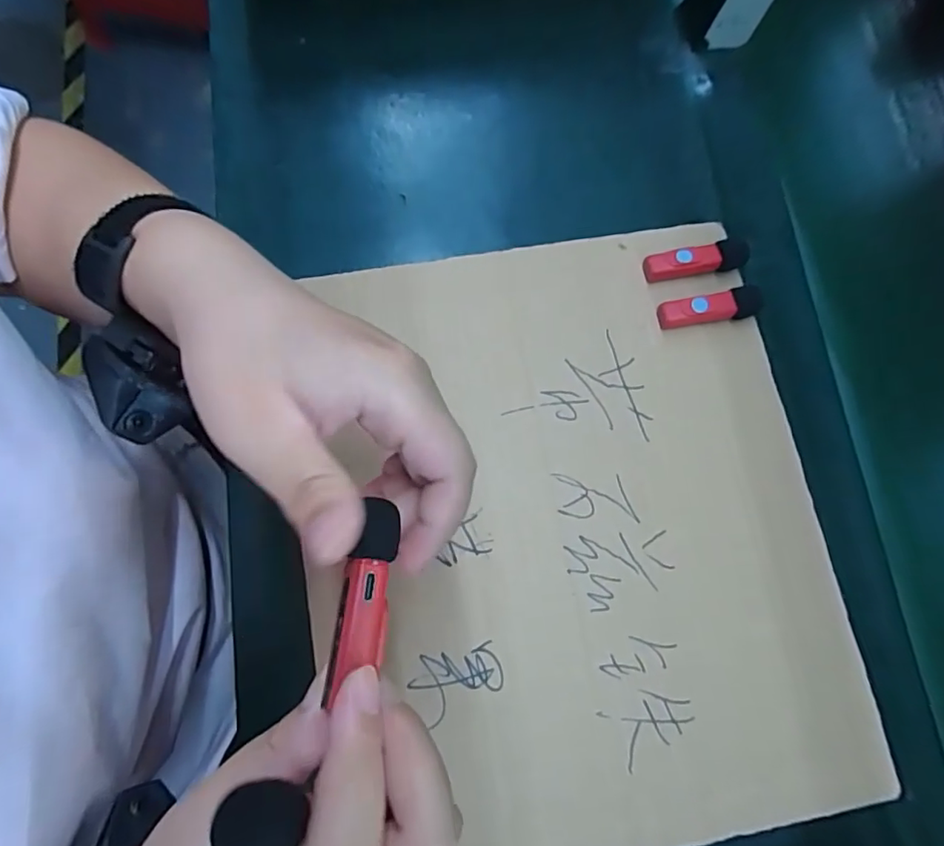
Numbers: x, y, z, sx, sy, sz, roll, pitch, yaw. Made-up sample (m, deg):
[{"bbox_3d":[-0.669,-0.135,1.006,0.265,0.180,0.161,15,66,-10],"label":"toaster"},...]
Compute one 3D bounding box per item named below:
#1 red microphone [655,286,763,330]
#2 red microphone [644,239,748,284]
[{"bbox_3d":[0.149,-0.072,0.344,0.064,0.014,0.017,-7,77,-8],"label":"red microphone"},{"bbox_3d":[0.142,-0.103,0.351,0.064,0.014,0.016,-7,77,-8],"label":"red microphone"}]

